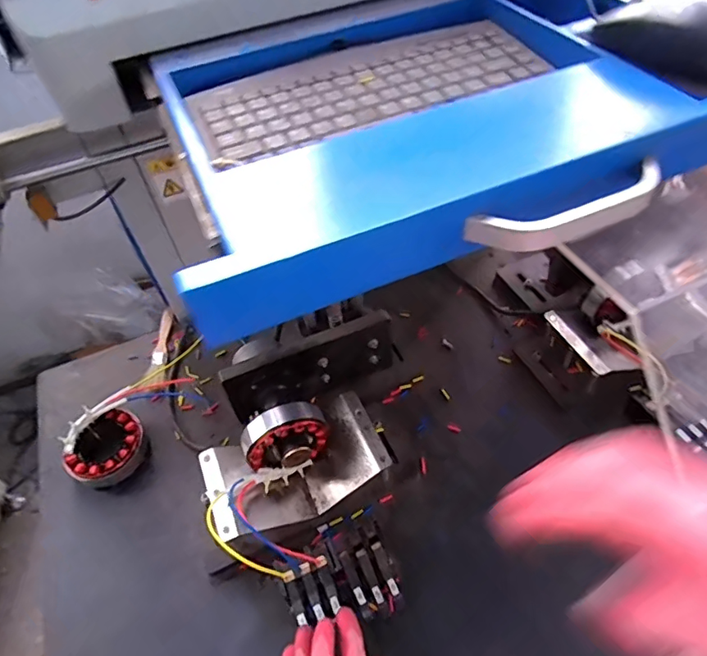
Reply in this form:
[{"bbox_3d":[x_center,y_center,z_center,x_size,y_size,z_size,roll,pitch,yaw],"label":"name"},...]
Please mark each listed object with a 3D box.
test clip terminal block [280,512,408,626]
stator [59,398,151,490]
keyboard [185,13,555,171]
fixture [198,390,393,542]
[{"bbox_3d":[-0.011,0.244,0.487,0.104,0.030,0.079,-23,53,-11],"label":"test clip terminal block"},{"bbox_3d":[-0.291,0.140,0.600,0.086,0.052,0.080,-36,57,-20],"label":"stator"},{"bbox_3d":[0.012,-0.214,0.433,0.294,0.013,0.133,-21,53,-11],"label":"keyboard"},{"bbox_3d":[-0.059,0.150,0.541,0.177,0.078,0.099,-21,53,-10],"label":"fixture"}]

